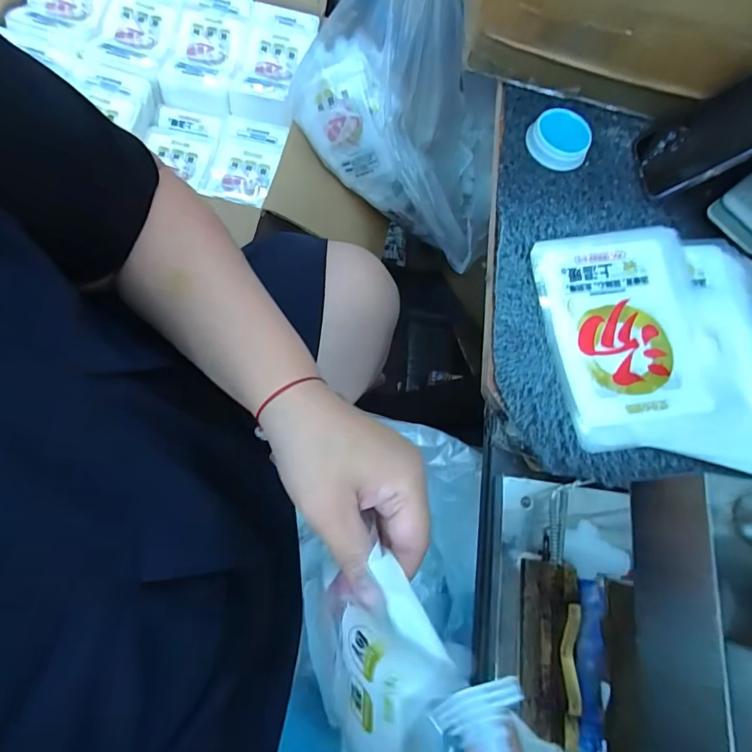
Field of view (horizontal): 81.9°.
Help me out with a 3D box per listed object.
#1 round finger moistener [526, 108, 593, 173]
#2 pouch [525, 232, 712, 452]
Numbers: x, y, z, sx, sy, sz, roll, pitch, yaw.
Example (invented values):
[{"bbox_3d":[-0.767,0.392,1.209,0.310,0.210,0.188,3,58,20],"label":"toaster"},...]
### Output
[{"bbox_3d":[0.184,-0.236,0.431,0.049,0.022,0.058,-41,83,-17],"label":"round finger moistener"},{"bbox_3d":[0.219,-0.038,0.374,0.128,0.019,0.183,-6,72,-3],"label":"pouch"}]

